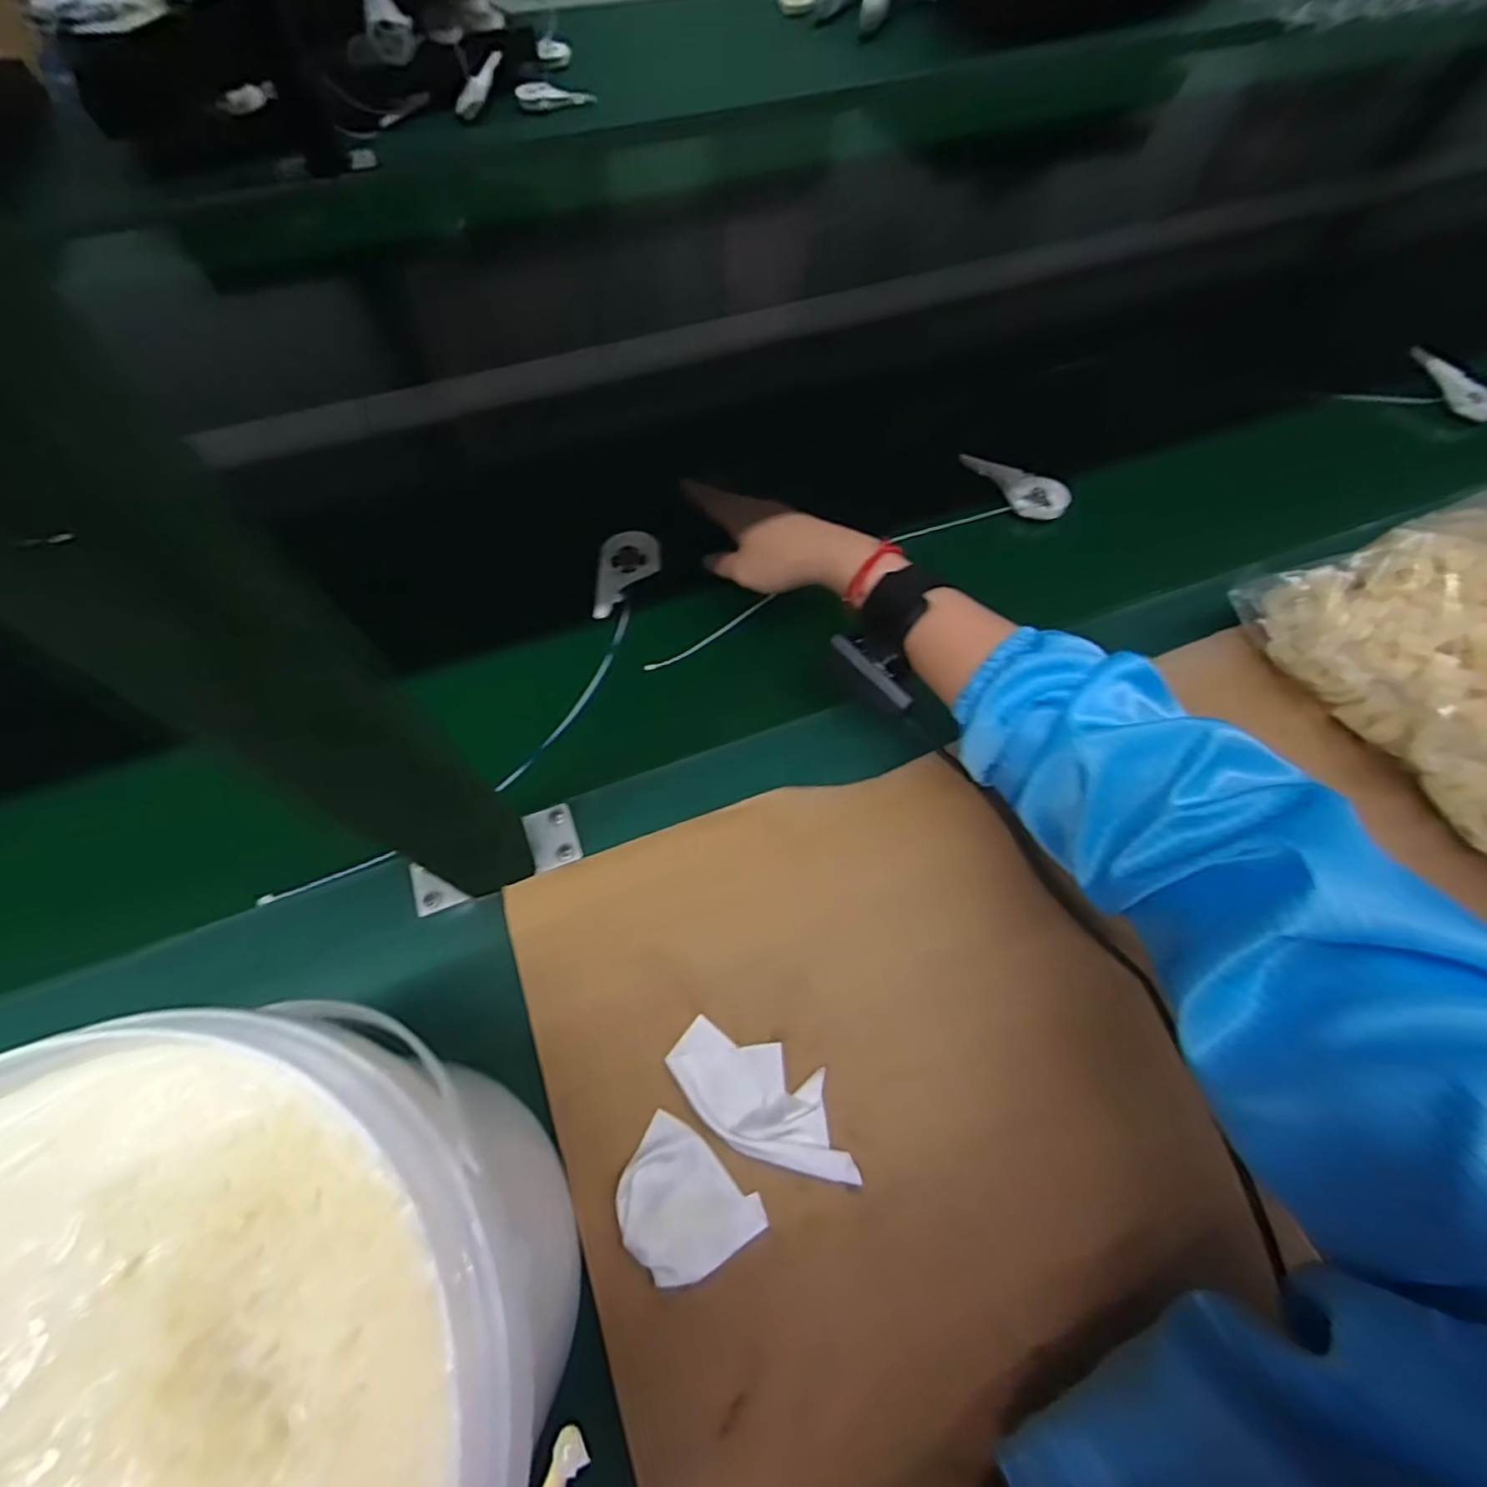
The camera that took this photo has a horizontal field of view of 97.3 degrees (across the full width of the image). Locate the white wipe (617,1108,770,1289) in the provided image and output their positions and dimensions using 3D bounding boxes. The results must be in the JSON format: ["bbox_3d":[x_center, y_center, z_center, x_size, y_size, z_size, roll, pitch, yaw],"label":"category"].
[{"bbox_3d":[-0.031,0.231,0.325,0.069,0.007,0.054,36,69,15],"label":"white wipe"}]

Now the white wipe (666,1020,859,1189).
[{"bbox_3d":[0.011,0.188,0.345,0.105,0.011,0.051,16,65,7],"label":"white wipe"}]

